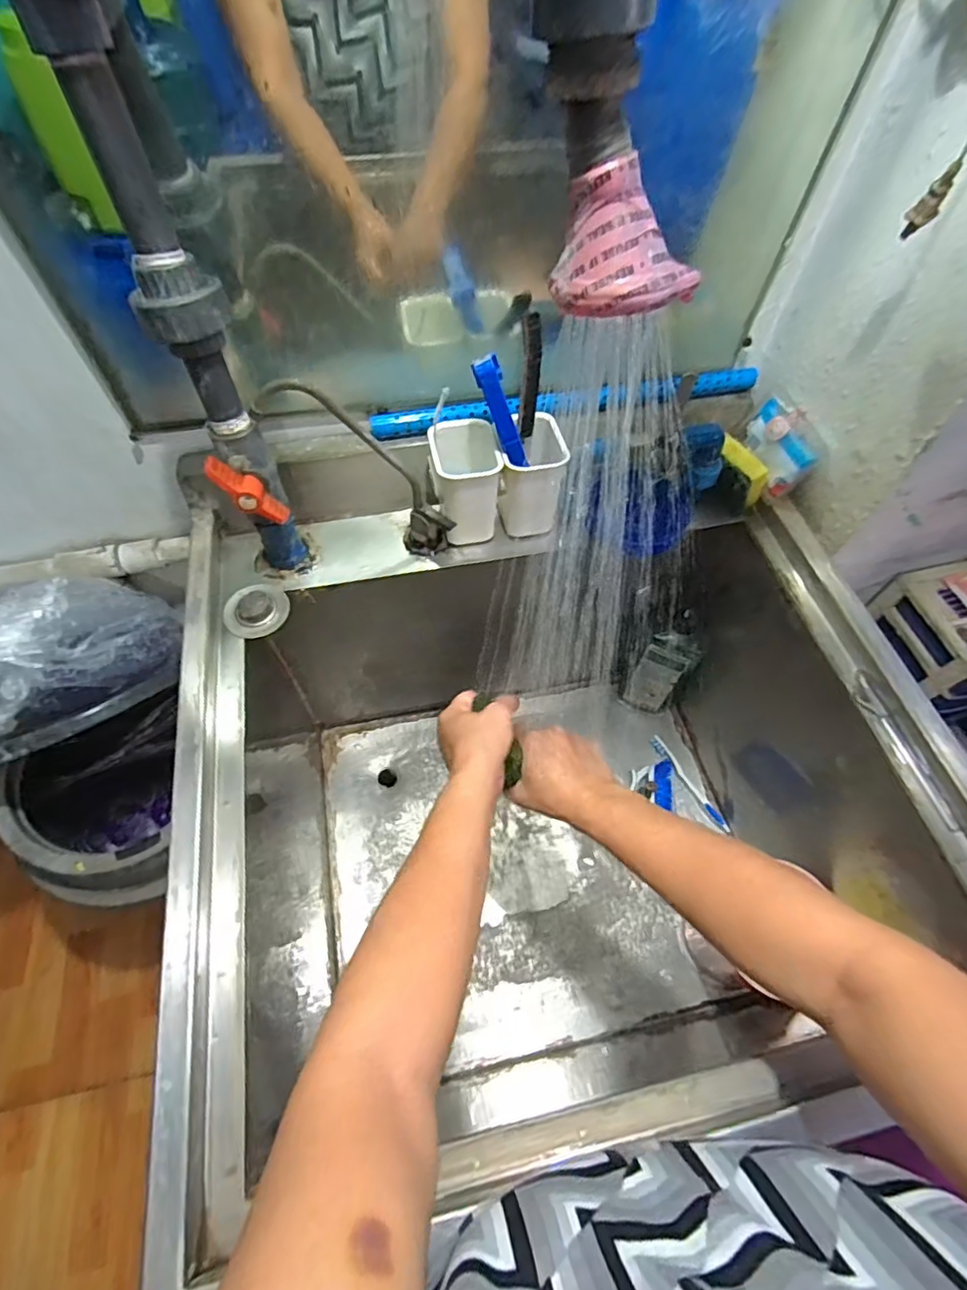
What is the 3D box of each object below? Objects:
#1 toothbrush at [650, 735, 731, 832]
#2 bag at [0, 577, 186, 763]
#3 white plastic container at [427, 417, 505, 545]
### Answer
[{"bbox_3d":[0.331,0.221,0.924,0.021,0.009,0.176,-26,63,-16],"label":"toothbrush"},{"bbox_3d":[-0.580,0.047,0.684,0.367,0.203,0.193,-21,62,-14],"label":"bag"},{"bbox_3d":[-0.021,-0.186,0.644,0.073,0.101,0.097,-9,60,-7],"label":"white plastic container"}]

